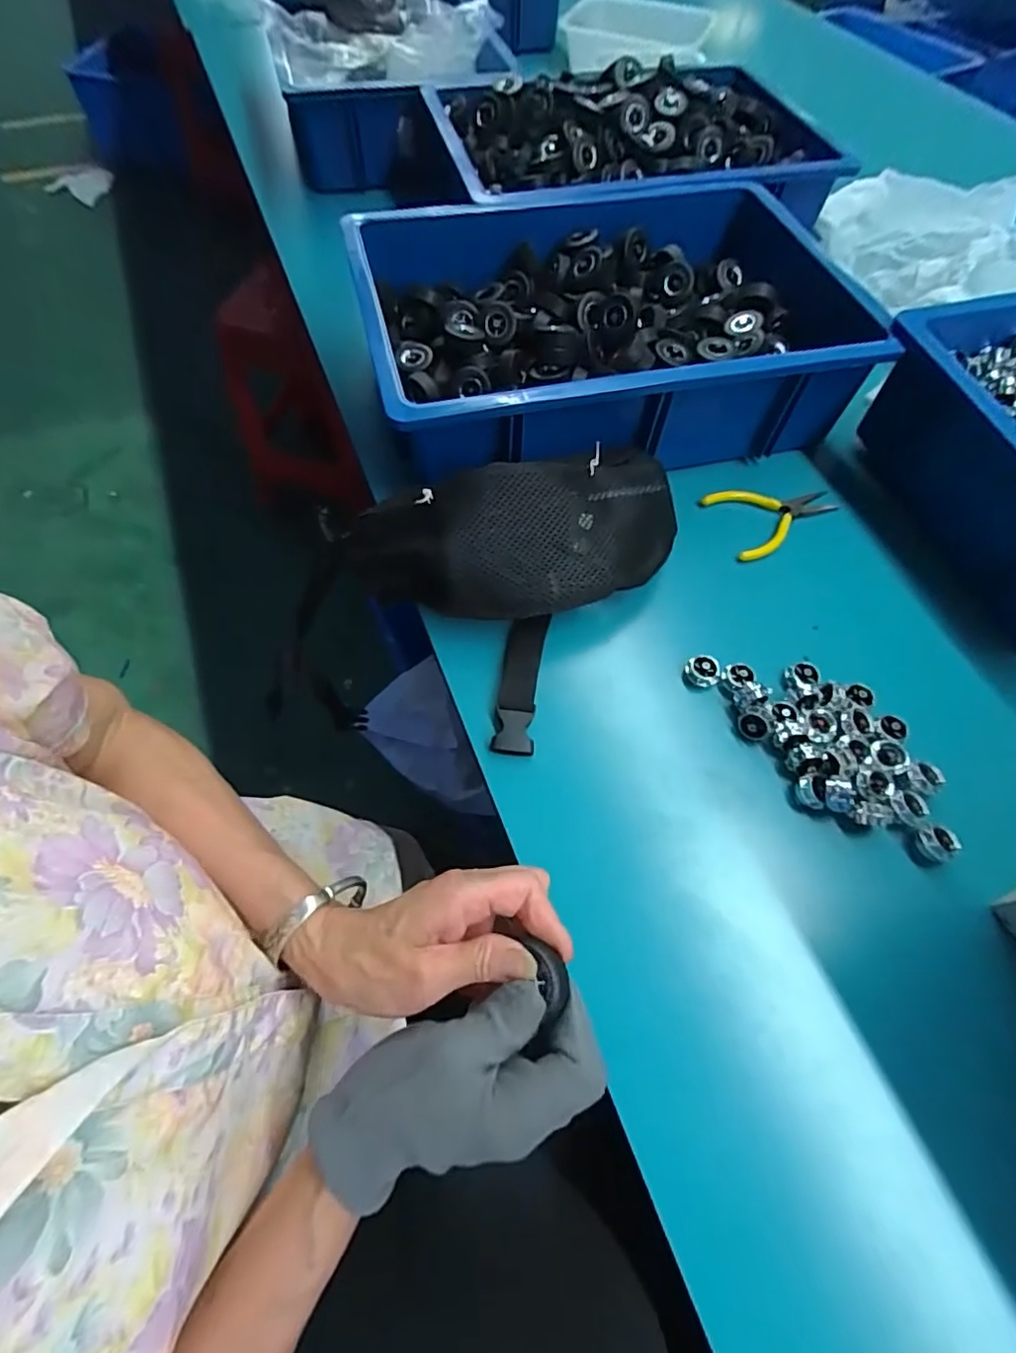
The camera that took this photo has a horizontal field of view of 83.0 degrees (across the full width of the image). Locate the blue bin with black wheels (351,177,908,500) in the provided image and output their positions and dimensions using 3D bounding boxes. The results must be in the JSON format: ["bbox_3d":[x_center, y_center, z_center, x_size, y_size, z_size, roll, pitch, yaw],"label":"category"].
[{"bbox_3d":[0.096,-0.351,0.571,0.465,0.102,0.333,-13,62,-8],"label":"blue bin with black wheels"}]

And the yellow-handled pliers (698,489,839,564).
[{"bbox_3d":[0.252,-0.153,0.535,0.125,0.010,0.077,-17,62,-10],"label":"yellow-handled pliers"}]

